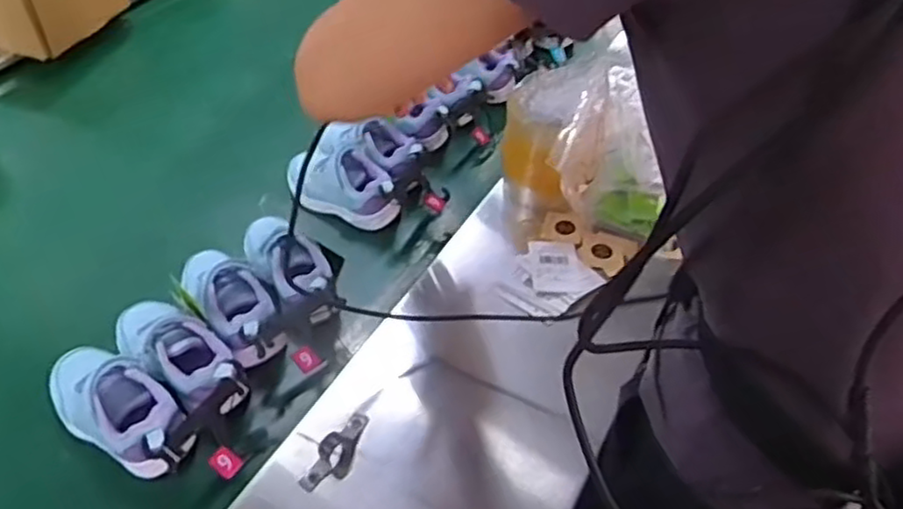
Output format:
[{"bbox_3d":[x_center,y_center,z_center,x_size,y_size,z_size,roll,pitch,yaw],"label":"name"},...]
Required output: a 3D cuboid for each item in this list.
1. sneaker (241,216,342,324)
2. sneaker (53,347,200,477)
[{"bbox_3d":[-0.173,0.011,0.728,0.070,0.053,0.161,-31,55,-27],"label":"sneaker"},{"bbox_3d":[-0.297,0.135,0.601,0.164,0.050,0.079,26,52,21],"label":"sneaker"}]

